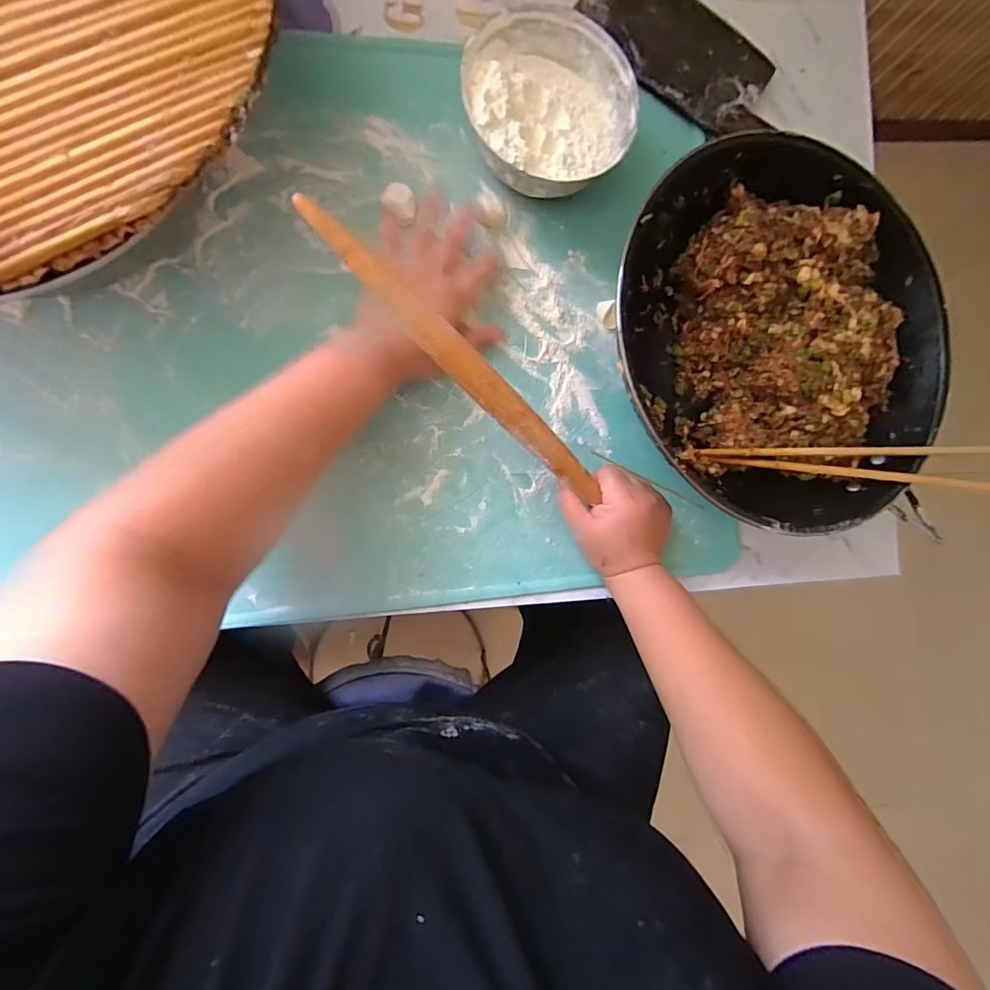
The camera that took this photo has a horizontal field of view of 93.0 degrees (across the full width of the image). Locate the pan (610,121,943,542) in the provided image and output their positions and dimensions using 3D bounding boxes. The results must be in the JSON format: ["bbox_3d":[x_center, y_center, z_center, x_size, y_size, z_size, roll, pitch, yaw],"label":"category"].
[{"bbox_3d":[0.238,-0.129,0.406,0.287,0.102,0.301,0,89,-9],"label":"pan"}]

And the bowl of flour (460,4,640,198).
[{"bbox_3d":[0.041,-0.324,0.399,0.143,0.060,0.137,0,89,-9],"label":"bowl of flour"}]

